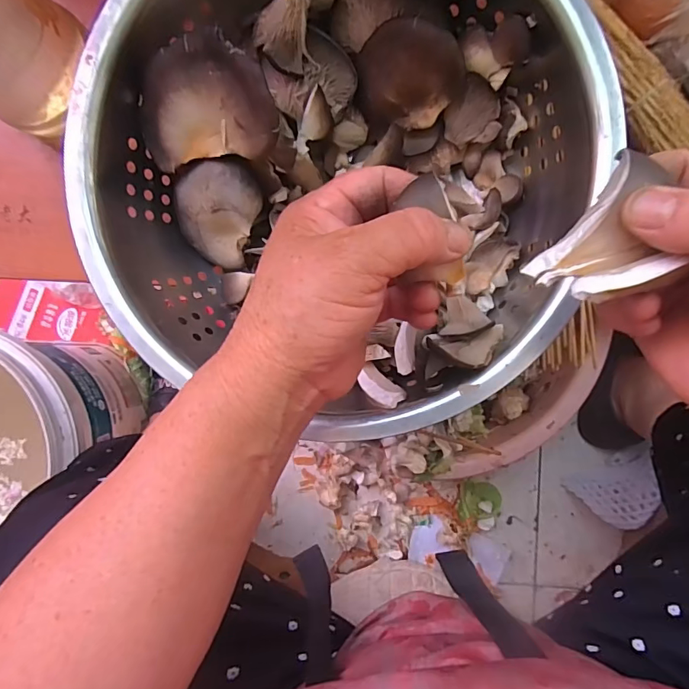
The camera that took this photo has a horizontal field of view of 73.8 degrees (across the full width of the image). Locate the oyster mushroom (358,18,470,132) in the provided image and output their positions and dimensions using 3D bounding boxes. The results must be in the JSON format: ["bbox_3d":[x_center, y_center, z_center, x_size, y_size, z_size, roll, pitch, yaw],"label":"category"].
[{"bbox_3d":[0.050,-0.203,0.346,0.078,0.072,0.024,13,59,3],"label":"oyster mushroom"}]

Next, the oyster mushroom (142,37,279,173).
[{"bbox_3d":[-0.095,-0.166,0.316,0.116,0.015,0.074,8,114,27],"label":"oyster mushroom"}]

